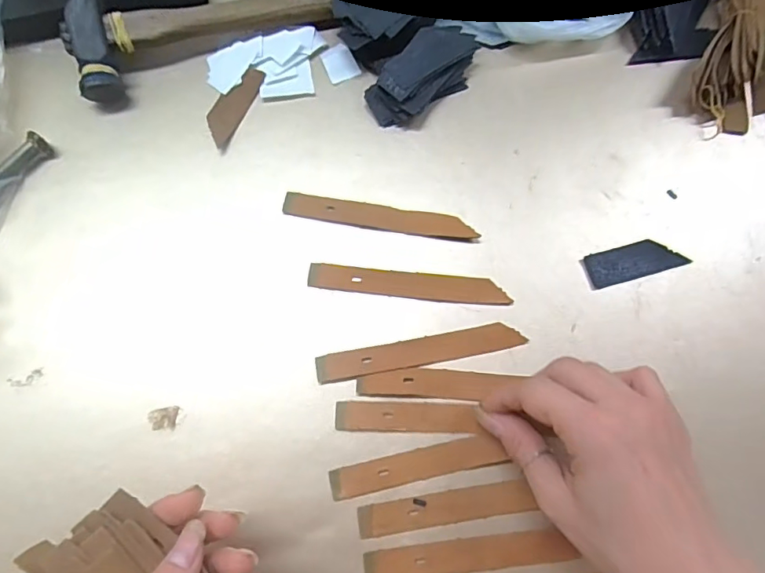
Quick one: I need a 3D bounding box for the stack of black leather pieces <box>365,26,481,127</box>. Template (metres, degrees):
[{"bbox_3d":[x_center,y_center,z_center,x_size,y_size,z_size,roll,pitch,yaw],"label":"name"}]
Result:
[{"bbox_3d":[0.028,-0.145,0.355,0.082,0.029,0.041,-38,78,-11],"label":"stack of black leather pieces"}]

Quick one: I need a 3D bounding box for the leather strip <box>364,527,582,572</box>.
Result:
[{"bbox_3d":[0.046,0.144,0.277,0.109,0.010,0.017,-7,74,-3],"label":"leather strip"}]

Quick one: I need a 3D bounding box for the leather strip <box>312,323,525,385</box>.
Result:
[{"bbox_3d":[0.023,0.039,0.310,0.123,0.004,0.017,-10,74,-4],"label":"leather strip"}]

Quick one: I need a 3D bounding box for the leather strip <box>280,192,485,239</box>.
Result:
[{"bbox_3d":[-0.002,-0.045,0.336,0.123,0.004,0.017,9,73,2],"label":"leather strip"}]

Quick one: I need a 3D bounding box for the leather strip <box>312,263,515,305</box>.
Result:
[{"bbox_3d":[0.016,-0.002,0.322,0.123,0.004,0.017,5,73,1],"label":"leather strip"}]

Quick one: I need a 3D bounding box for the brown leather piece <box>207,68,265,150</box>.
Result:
[{"bbox_3d":[-0.104,-0.126,0.357,0.022,0.004,0.062,25,75,6],"label":"brown leather piece"}]

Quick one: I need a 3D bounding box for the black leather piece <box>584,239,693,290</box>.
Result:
[{"bbox_3d":[0.162,-0.017,0.331,0.063,0.004,0.022,-15,74,-6],"label":"black leather piece"}]

